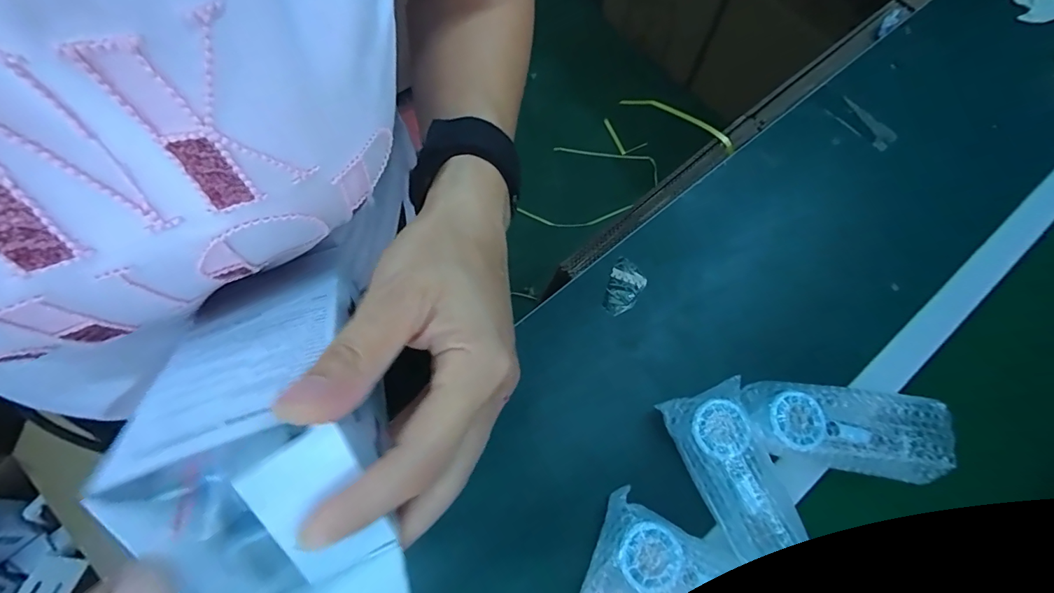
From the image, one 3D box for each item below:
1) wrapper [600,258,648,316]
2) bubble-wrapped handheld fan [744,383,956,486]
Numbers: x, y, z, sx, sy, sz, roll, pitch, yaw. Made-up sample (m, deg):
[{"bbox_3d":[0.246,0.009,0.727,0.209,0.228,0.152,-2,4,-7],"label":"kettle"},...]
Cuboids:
[{"bbox_3d":[0.118,-0.010,0.567,0.044,0.012,0.072,31,72,10],"label":"wrapper"},{"bbox_3d":[0.322,0.136,0.466,0.202,0.047,0.083,10,70,2],"label":"bubble-wrapped handheld fan"}]

